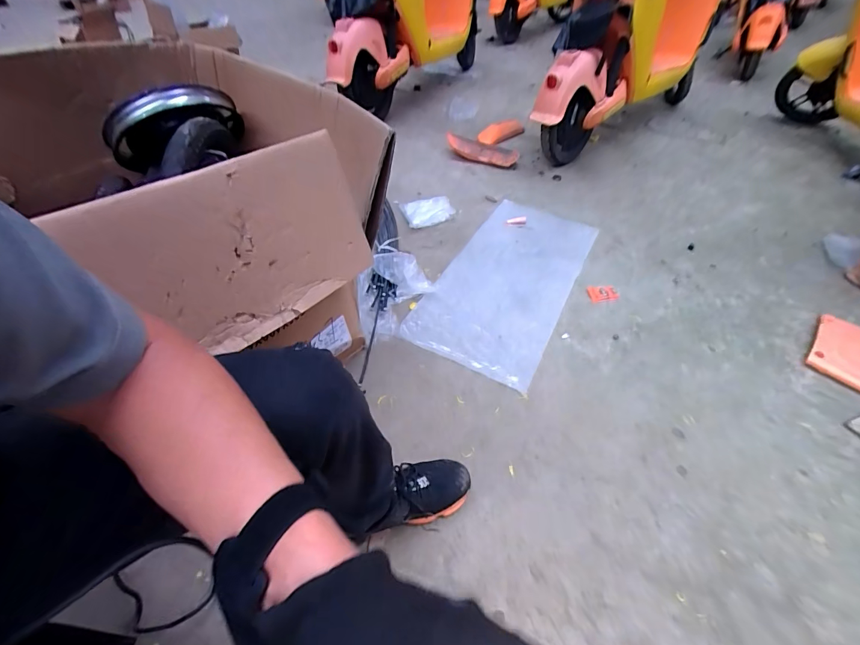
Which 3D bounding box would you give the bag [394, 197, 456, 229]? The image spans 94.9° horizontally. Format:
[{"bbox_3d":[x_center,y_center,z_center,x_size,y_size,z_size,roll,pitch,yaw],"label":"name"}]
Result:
[{"bbox_3d":[-0.010,-0.398,1.403,0.184,0.039,0.149,-18,50,-17],"label":"bag"}]

